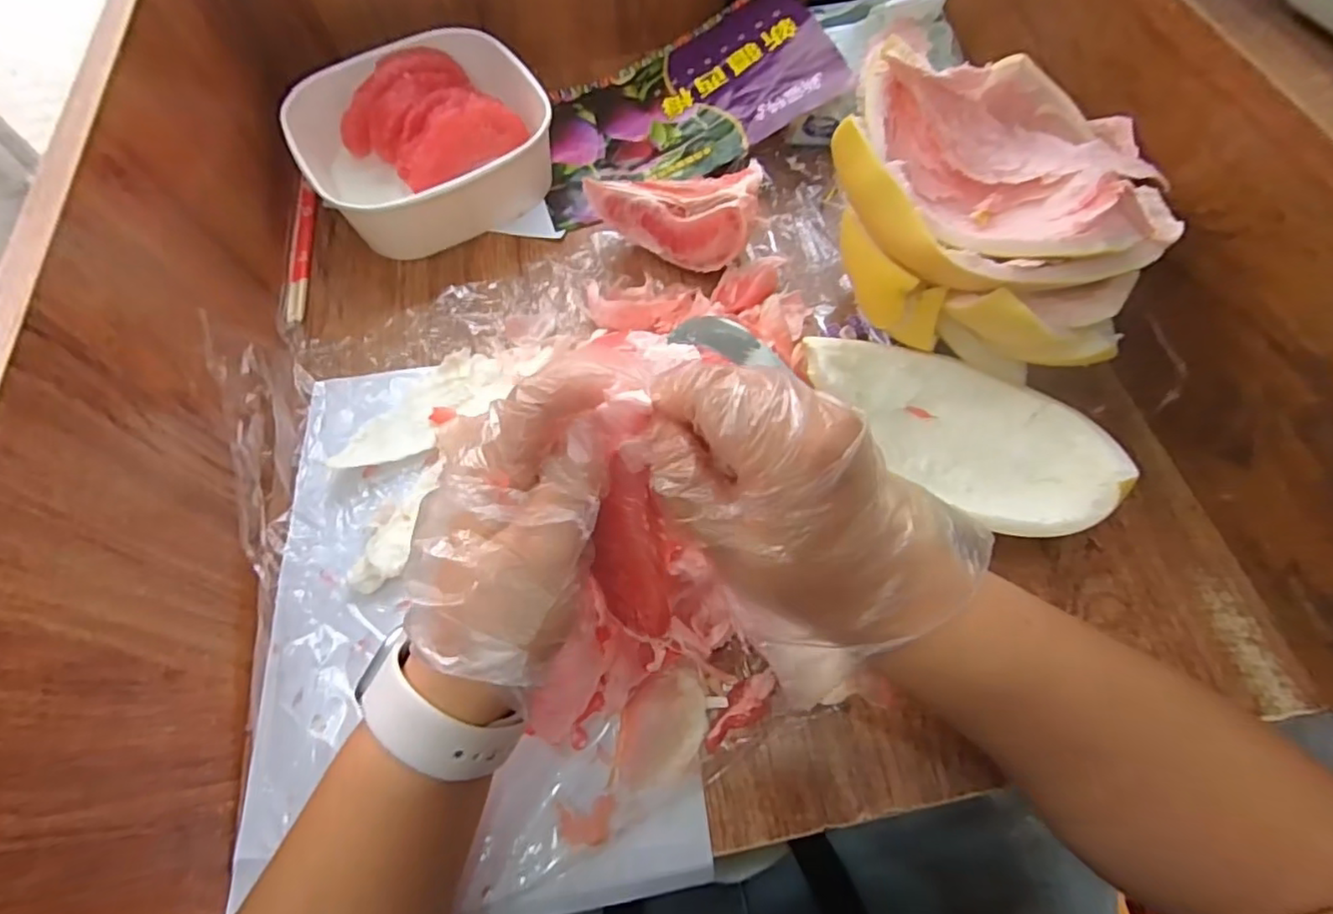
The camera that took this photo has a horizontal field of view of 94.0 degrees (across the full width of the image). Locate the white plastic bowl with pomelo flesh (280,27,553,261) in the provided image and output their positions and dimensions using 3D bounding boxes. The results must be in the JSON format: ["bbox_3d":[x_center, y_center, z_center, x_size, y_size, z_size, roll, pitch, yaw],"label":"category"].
[{"bbox_3d":[-0.173,-0.229,0.454,0.164,0.060,0.179,-34,66,-15],"label":"white plastic bowl with pomelo flesh"}]

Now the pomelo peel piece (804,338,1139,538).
[{"bbox_3d":[0.153,-0.022,0.325,0.077,0.060,0.150,-38,68,-16],"label":"pomelo peel piece"}]

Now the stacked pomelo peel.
[{"bbox_3d":[0.163,-0.126,0.331,0.162,0.111,0.144,22,66,13],"label":"stacked pomelo peel"}]

